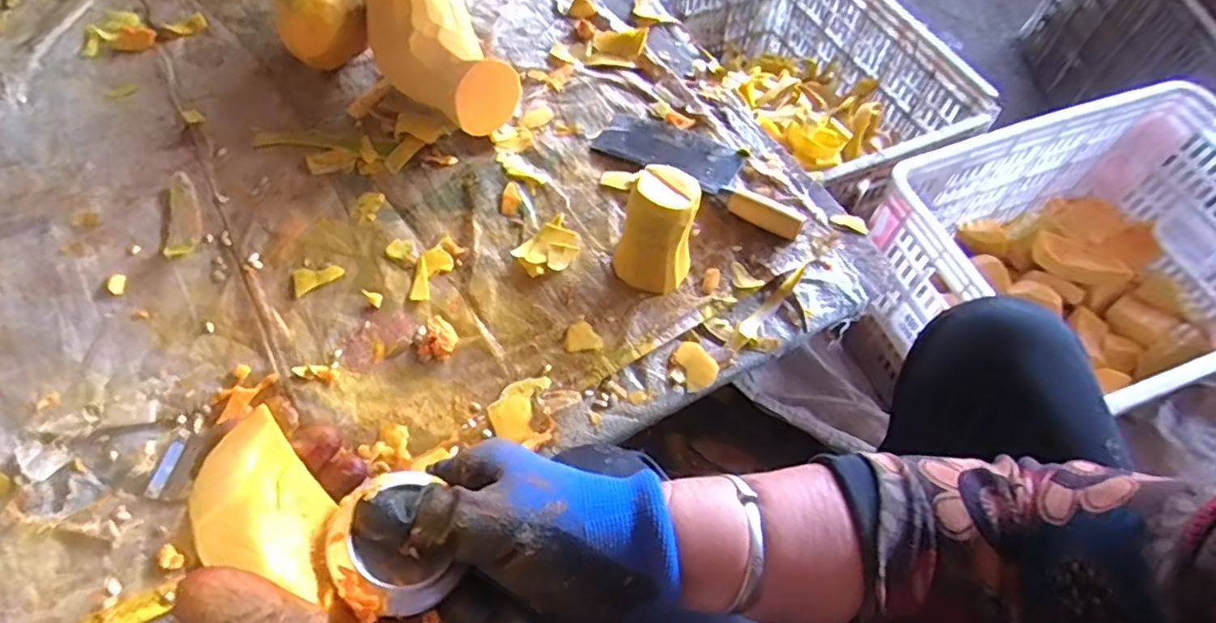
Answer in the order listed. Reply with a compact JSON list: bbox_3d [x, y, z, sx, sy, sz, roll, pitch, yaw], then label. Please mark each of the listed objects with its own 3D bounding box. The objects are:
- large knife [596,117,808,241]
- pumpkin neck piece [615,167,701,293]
[{"bbox_3d":[0.114,-0.177,0.733,0.268,0.025,0.089,32,63,15],"label":"large knife"},{"bbox_3d":[0.050,-0.079,0.619,0.071,0.116,0.065,1,59,-2],"label":"pumpkin neck piece"}]

